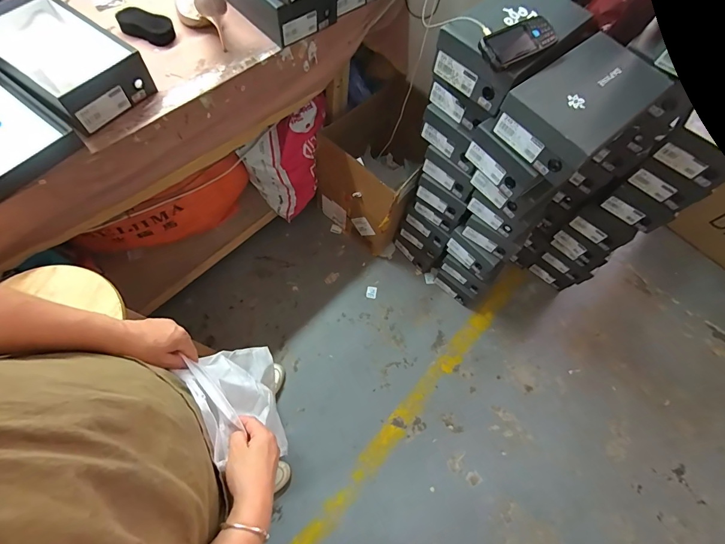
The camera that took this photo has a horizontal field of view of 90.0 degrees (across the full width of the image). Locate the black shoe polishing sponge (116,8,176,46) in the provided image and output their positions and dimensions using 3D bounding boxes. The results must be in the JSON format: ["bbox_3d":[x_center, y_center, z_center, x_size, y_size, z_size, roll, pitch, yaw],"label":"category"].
[{"bbox_3d":[-0.508,-0.576,0.849,0.125,0.034,0.074,24,66,4],"label":"black shoe polishing sponge"}]

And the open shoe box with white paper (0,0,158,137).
[{"bbox_3d":[-0.603,-0.428,0.739,0.292,0.107,0.200,39,68,11],"label":"open shoe box with white paper"}]

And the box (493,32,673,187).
[{"bbox_3d":[0.434,-0.327,0.714,0.301,0.095,0.180,-36,75,-19],"label":"box"}]

